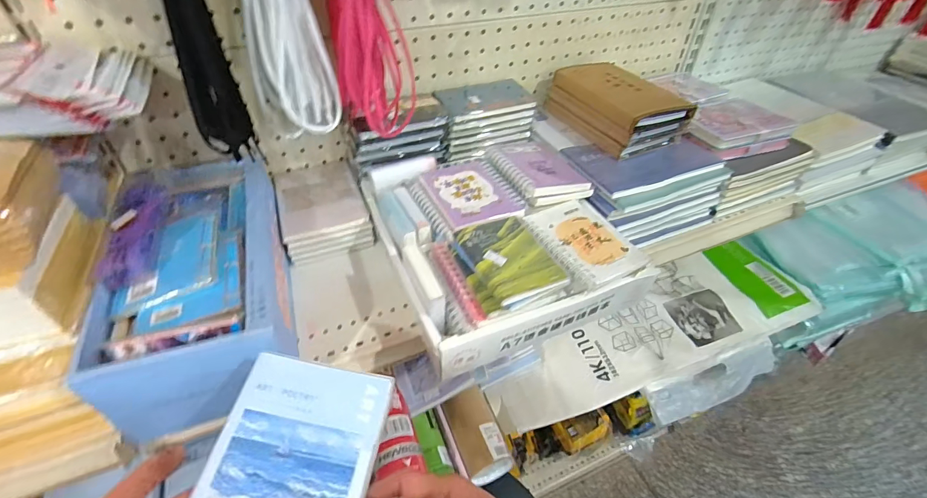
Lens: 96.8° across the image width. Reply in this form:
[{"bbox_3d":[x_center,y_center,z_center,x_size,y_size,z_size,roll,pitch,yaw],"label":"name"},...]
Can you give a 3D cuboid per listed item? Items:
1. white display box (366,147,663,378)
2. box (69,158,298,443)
[{"bbox_3d":[0.043,-0.017,0.481,0.259,0.085,0.259,-15,45,-16],"label":"white display box"},{"bbox_3d":[-0.265,0.016,0.422,0.142,0.106,0.292,-15,45,-17],"label":"box"}]

